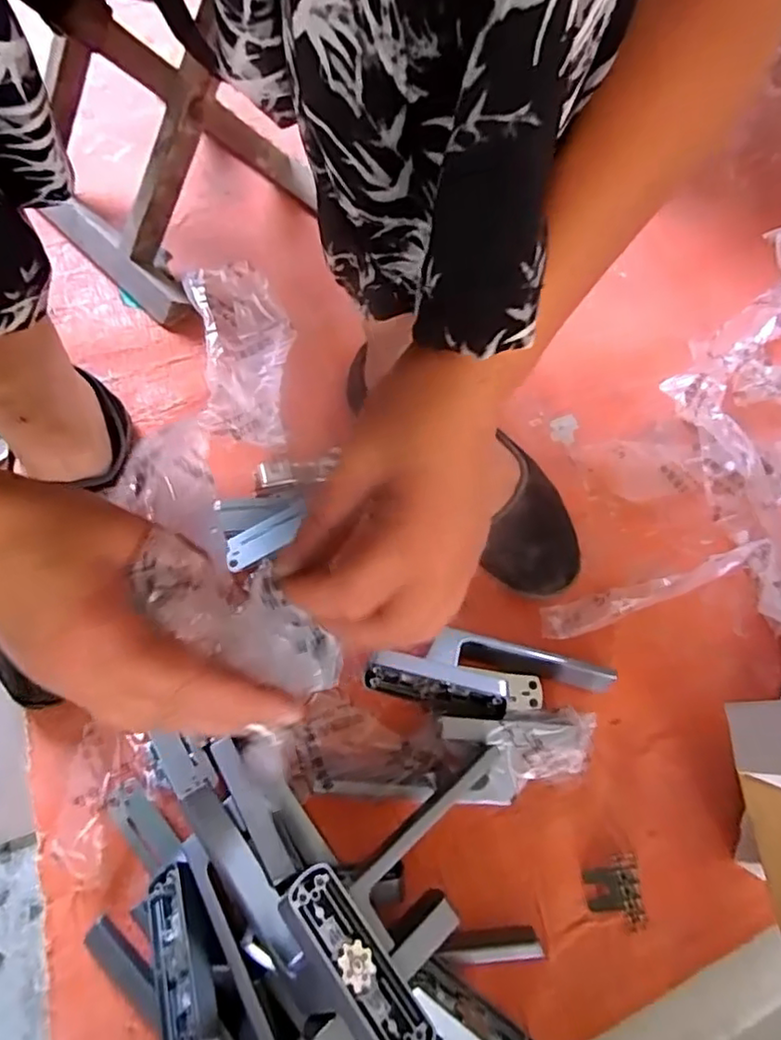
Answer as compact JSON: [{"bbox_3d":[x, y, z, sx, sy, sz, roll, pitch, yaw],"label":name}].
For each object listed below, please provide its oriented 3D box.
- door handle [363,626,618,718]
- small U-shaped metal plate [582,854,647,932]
[{"bbox_3d":[0.071,0.114,0.439,0.171,0.044,0.055,9,65,0],"label":"door handle"},{"bbox_3d":[0.147,0.243,0.400,0.035,0.013,0.042,3,65,-3],"label":"small U-shaped metal plate"}]

